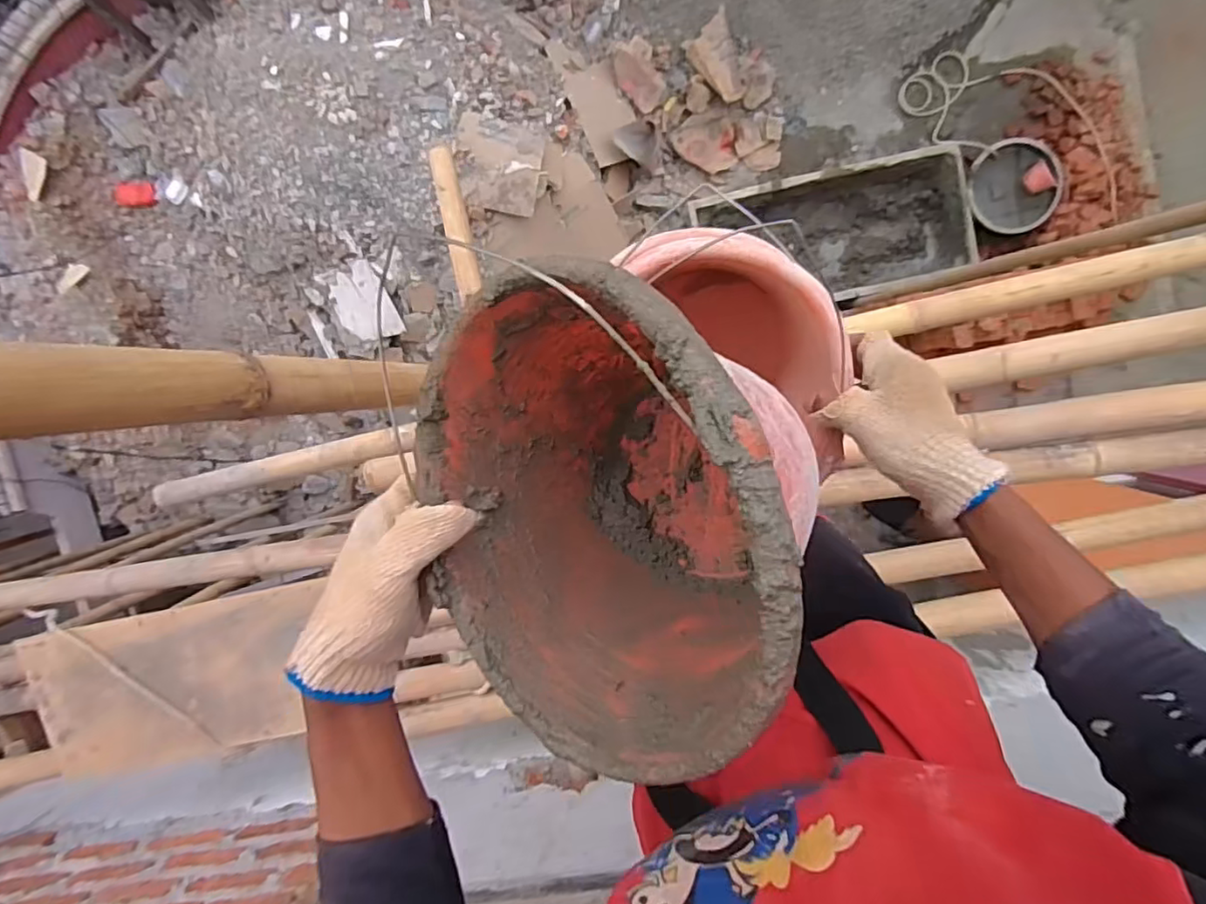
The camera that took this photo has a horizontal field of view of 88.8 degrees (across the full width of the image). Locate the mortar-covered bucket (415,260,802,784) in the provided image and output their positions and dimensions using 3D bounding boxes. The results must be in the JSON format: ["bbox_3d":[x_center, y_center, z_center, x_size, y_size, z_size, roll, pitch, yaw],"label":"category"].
[{"bbox_3d":[0.035,0.025,0.371,0.251,0.196,0.233,51,128,22],"label":"mortar-covered bucket"}]

